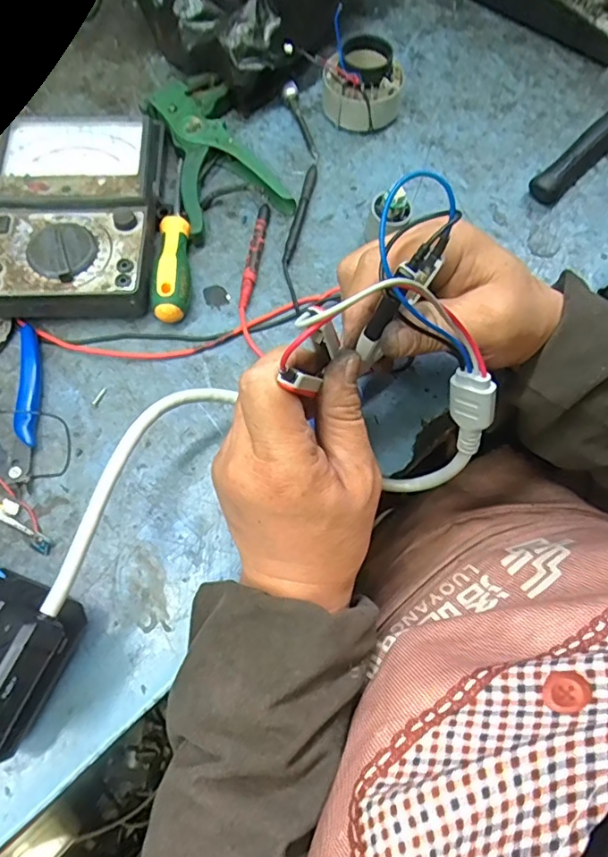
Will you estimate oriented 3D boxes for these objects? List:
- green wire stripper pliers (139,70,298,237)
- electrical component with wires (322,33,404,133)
[{"bbox_3d":[-0.078,-0.229,0.463,0.080,0.022,0.159,-22,68,-9],"label":"green wire stripper pliers"},{"bbox_3d":[0.051,-0.287,0.467,0.055,0.055,0.058,0,67,0],"label":"electrical component with wires"}]

